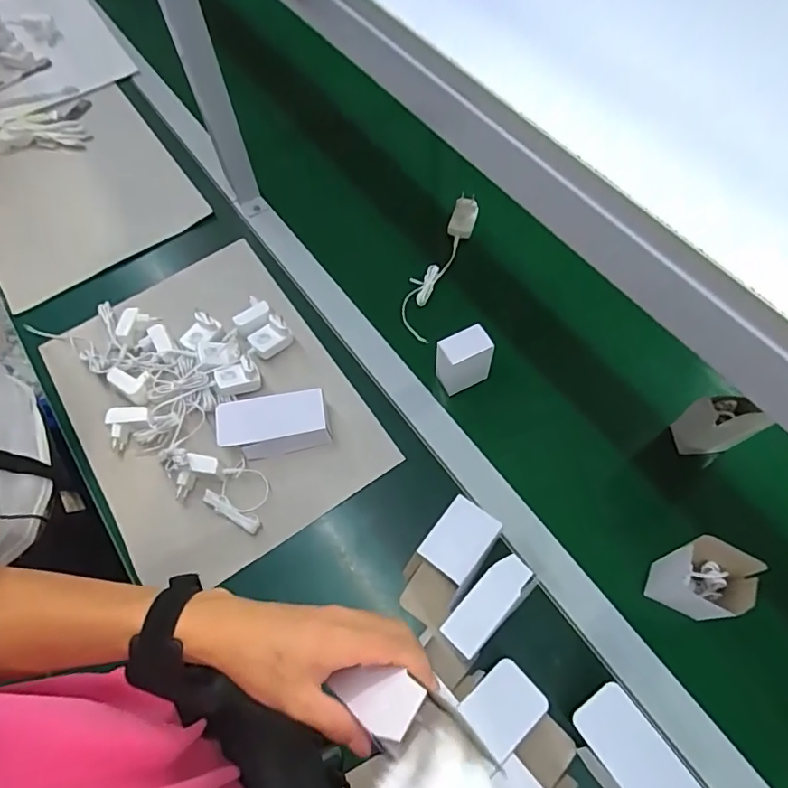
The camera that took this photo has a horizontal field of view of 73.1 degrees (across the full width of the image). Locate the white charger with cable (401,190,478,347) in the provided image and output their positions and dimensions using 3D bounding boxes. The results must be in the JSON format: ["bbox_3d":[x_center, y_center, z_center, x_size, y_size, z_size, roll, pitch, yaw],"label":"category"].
[{"bbox_3d":[0.072,-0.214,0.873,0.059,0.054,0.271,19,65,10],"label":"white charger with cable"}]

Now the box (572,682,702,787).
[{"bbox_3d":[0.243,0.378,0.542,0.074,0.058,0.145,-34,67,-15],"label":"box"}]

